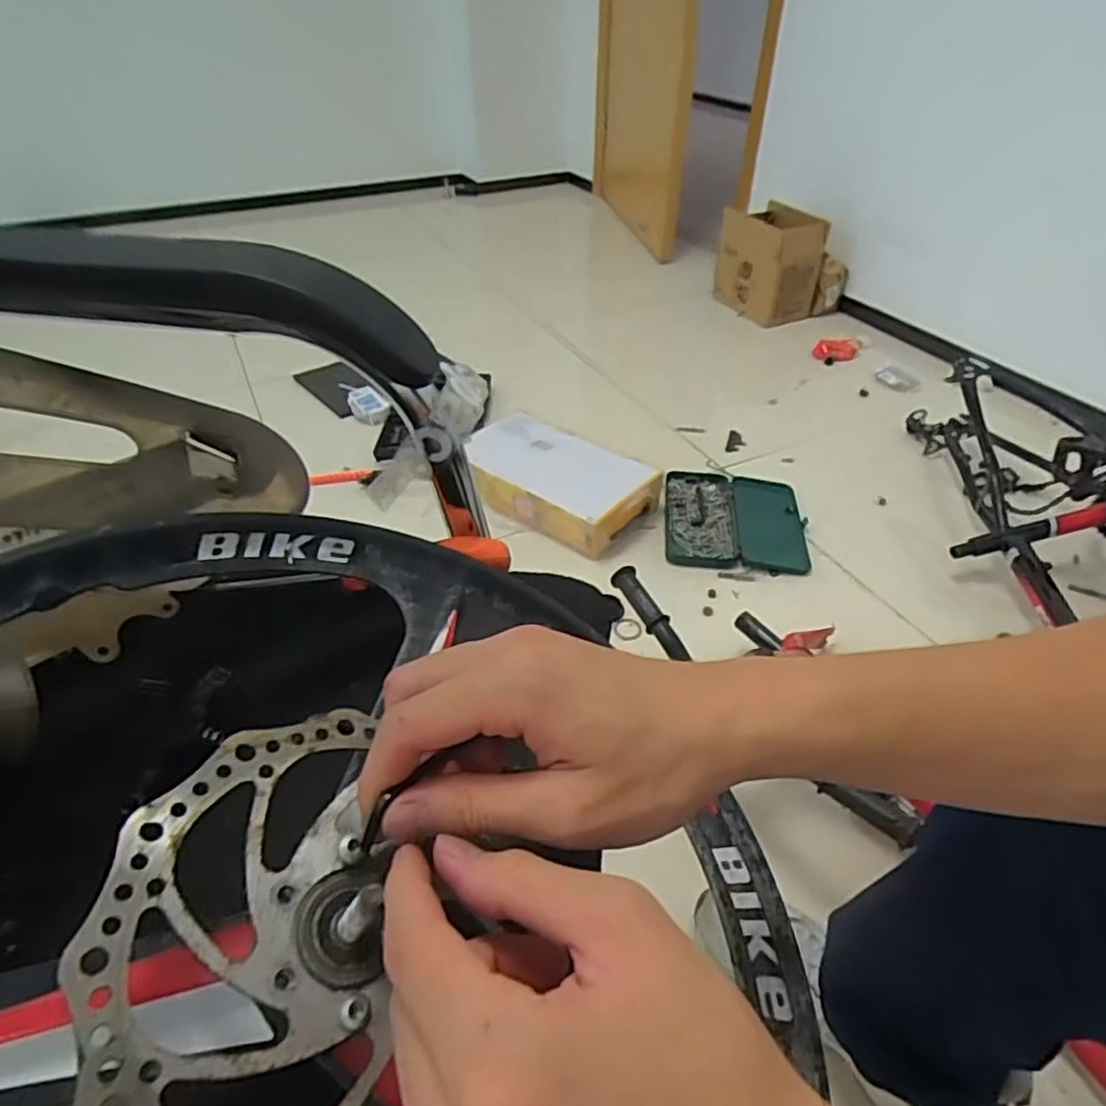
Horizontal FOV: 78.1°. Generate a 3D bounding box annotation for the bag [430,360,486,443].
[{"bbox_3d":[-0.055,-0.096,0.414,0.025,0.031,0.051,5,41,6],"label":"bag"}]

